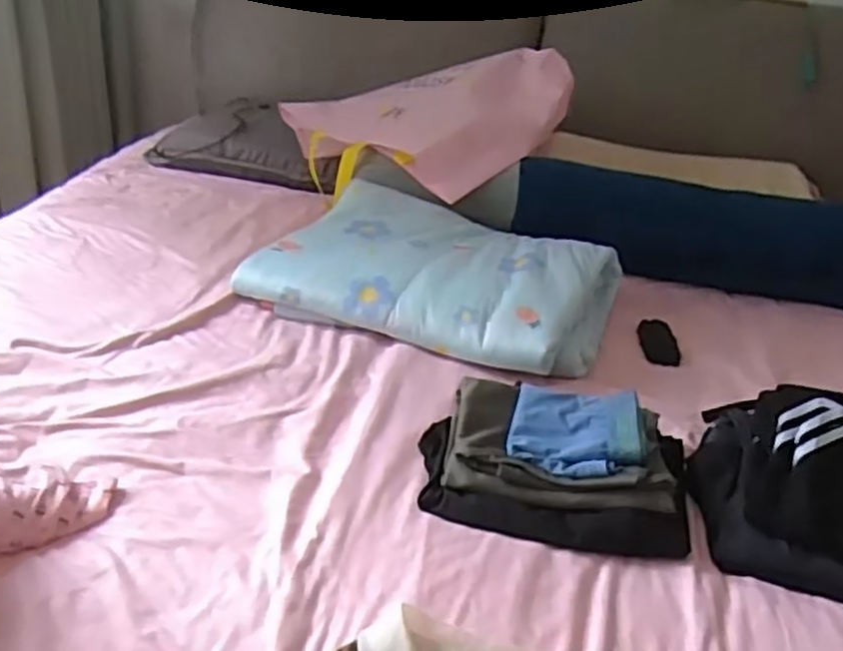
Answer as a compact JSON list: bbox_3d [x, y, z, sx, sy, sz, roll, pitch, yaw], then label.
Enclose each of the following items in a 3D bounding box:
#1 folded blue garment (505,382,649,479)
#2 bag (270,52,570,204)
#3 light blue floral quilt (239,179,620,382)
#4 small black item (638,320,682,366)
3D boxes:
[{"bbox_3d":[0.174,0.112,0.849,0.145,0.036,0.133,12,29,12],"label":"folded blue garment"},{"bbox_3d":[0.024,-0.384,1.503,0.575,0.090,0.396,-12,51,2],"label":"bag"},{"bbox_3d":[0.025,-0.084,1.210,0.521,0.110,0.343,16,30,19],"label":"light blue floral quilt"},{"bbox_3d":[0.369,0.025,1.193,0.055,0.013,0.121,6,29,0],"label":"small black item"}]

